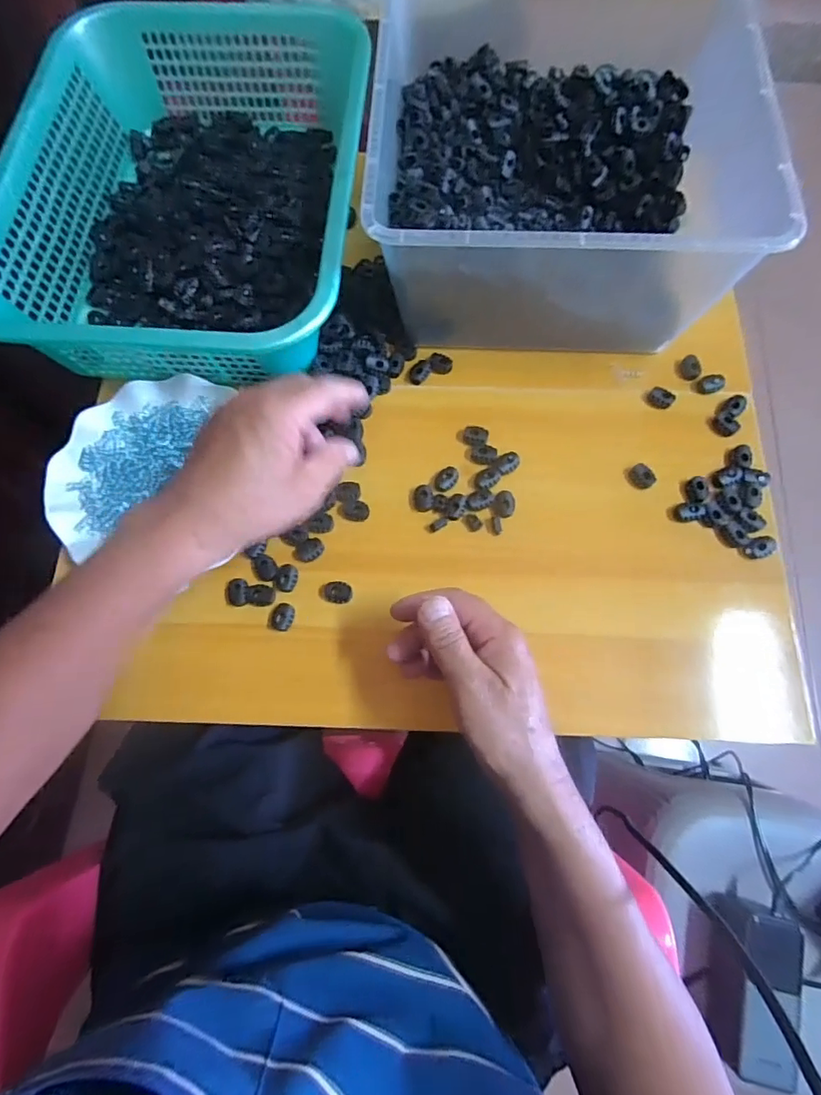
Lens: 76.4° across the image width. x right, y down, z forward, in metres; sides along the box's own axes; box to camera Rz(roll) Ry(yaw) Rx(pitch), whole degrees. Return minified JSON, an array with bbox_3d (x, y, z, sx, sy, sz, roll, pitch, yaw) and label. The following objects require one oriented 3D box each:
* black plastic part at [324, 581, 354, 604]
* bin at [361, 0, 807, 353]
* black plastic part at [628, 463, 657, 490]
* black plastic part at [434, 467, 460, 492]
[{"bbox_3d":[-0.058,0.036,0.421,0.022,0.008,0.016,10,73,3],"label":"black plastic part"},{"bbox_3d":[0.121,-0.315,0.451,0.293,0.135,0.275,2,73,1],"label":"bin"},{"bbox_3d":[0.199,-0.061,0.447,0.017,0.010,0.022,-21,74,-6],"label":"black plastic part"},{"bbox_3d":[0.031,-0.059,0.449,0.025,0.006,0.017,-43,77,-12],"label":"black plastic part"}]

